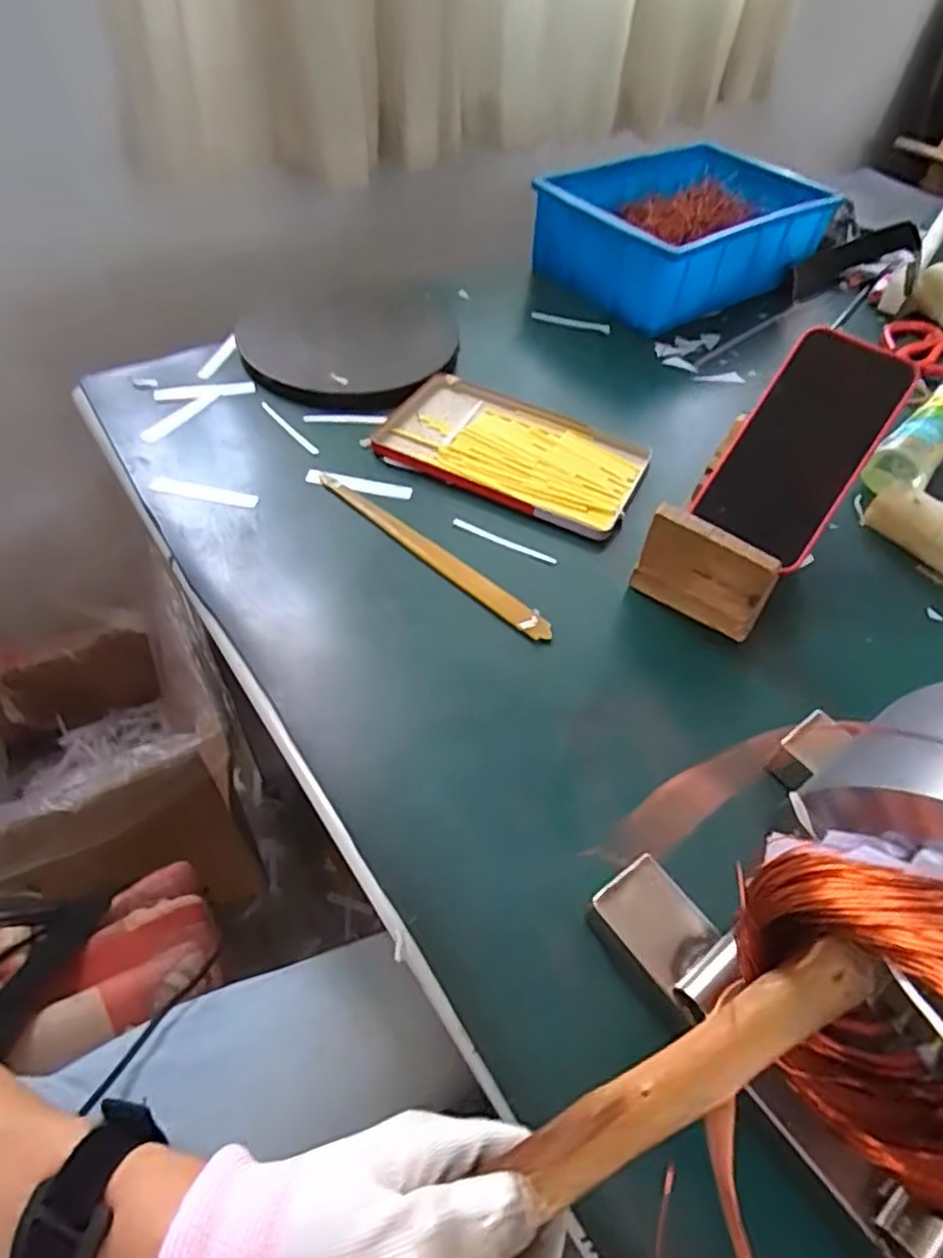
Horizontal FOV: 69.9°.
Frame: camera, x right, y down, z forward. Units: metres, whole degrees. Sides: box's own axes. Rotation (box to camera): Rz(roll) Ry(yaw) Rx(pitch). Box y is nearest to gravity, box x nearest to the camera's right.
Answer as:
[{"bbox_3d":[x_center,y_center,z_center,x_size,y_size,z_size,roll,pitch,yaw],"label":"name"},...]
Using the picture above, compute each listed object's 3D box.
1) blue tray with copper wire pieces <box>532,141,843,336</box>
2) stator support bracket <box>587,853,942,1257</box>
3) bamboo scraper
[{"bbox_3d":[0.227,-0.439,0.737,0.307,0.073,0.197,-29,59,-25],"label":"blue tray with copper wire pieces"},{"bbox_3d":[0.125,0.180,0.271,0.047,0.047,0.192,-29,59,-25],"label":"stator support bracket"},{"bbox_3d":[-0.029,-0.056,0.467,0.207,0.011,0.019,35,57,22],"label":"bamboo scraper"}]

